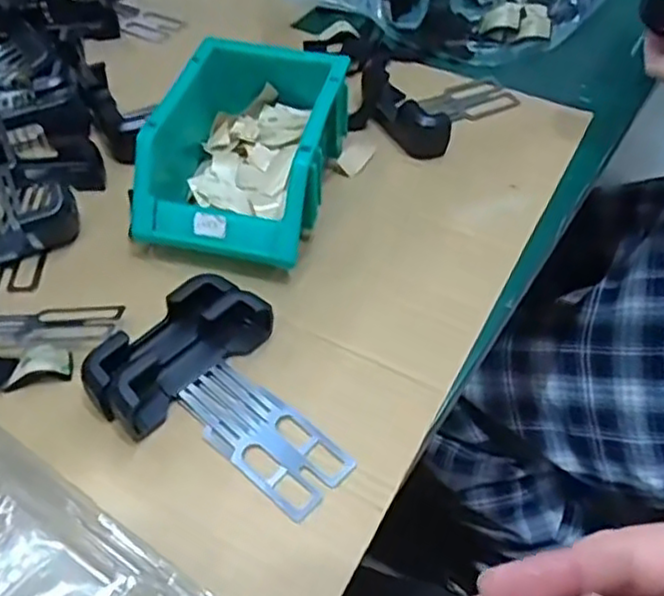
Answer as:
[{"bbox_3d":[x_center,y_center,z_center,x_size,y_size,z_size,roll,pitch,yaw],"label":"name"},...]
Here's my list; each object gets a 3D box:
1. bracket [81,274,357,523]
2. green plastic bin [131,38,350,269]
[{"bbox_3d":[-0.052,0.051,0.365,0.134,0.034,0.096,32,57,27],"label":"bracket"},{"bbox_3d":[-0.056,-0.096,0.466,0.114,0.072,0.152,11,50,8],"label":"green plastic bin"}]

